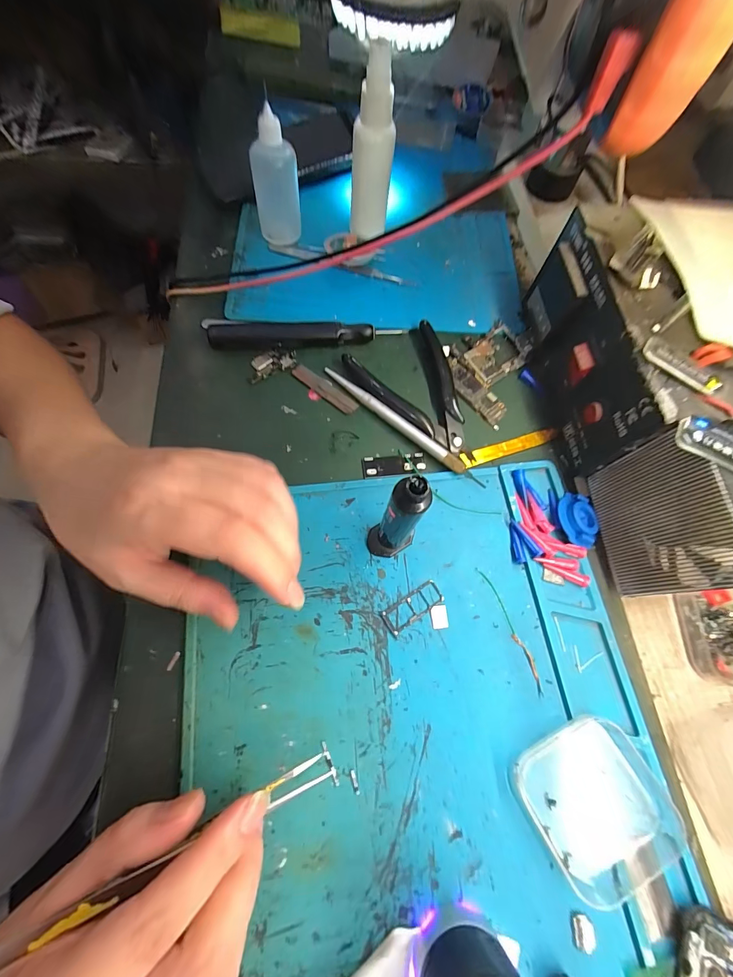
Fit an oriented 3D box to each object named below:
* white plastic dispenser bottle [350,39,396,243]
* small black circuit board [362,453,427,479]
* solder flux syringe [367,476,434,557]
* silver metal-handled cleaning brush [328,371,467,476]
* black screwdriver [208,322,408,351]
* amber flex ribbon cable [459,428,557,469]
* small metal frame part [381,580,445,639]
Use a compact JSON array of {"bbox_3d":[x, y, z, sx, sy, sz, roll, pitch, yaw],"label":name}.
[{"bbox_3d":[0.004,-0.250,0.275,0.029,0.106,0.029,-2,68,-4],"label":"white plastic dispenser bottle"},{"bbox_3d":[0.019,-0.016,0.257,0.043,0.004,0.015,-4,68,-5],"label":"small black circuit board"},{"bbox_3d":[0.017,0.017,0.192,0.027,0.095,0.018,9,68,0],"label":"solder flux syringe"},{"bbox_3d":[0.019,-0.052,0.266,0.124,0.007,0.013,38,71,12],"label":"silver metal-handled cleaning brush"},{"bbox_3d":[-0.046,-0.118,0.284,0.145,0.016,0.016,-2,68,-4],"label":"black screwdriver"},{"bbox_3d":[0.104,-0.030,0.267,0.075,0.004,0.011,-18,78,-8],"label":"amber flex ribbon cable"},{"bbox_3d":[0.028,0.071,0.220,0.039,0.004,0.016,-30,73,-14],"label":"small metal frame part"}]

